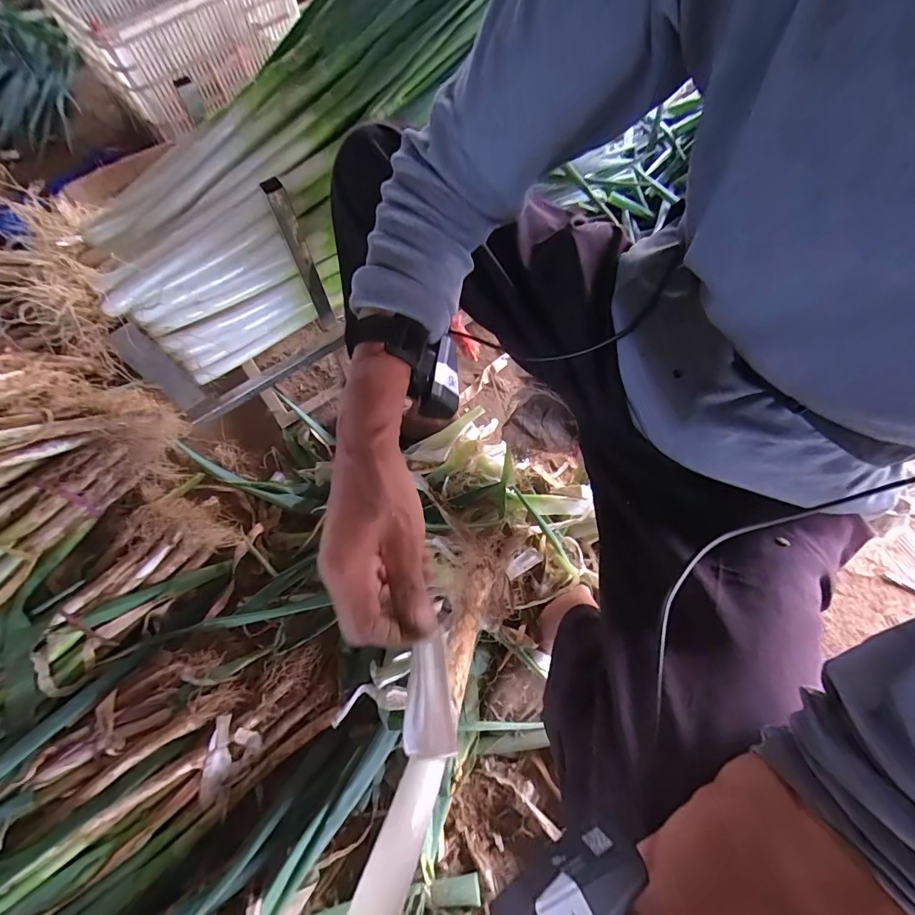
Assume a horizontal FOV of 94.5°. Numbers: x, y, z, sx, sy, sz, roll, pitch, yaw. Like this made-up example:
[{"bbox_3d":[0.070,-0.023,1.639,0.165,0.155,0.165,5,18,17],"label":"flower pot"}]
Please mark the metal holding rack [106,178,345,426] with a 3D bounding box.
[{"bbox_3d":[-0.318,-0.193,0.592,0.288,0.263,0.056,-33,71,-10],"label":"metal holding rack"}]

